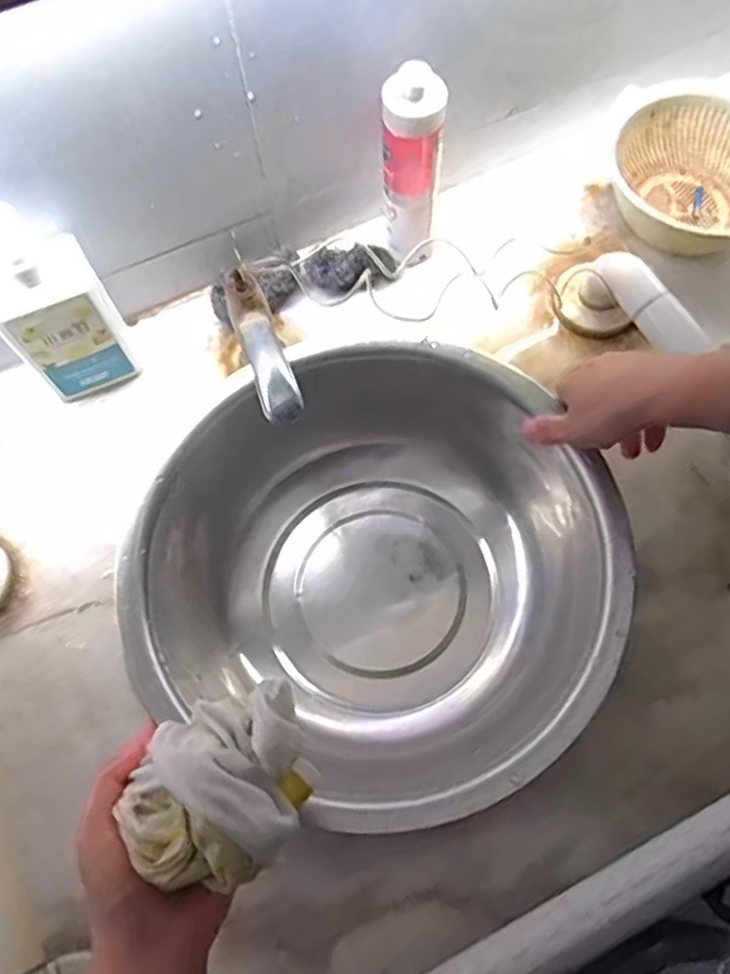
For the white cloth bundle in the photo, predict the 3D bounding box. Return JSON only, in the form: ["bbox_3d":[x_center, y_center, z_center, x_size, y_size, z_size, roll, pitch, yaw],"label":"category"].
[{"bbox_3d":[-0.078,0.152,0.344,0.094,0.055,0.083,-15,72,-6],"label":"white cloth bundle"}]

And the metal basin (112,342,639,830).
[{"bbox_3d":[0.013,0.058,0.535,0.332,0.148,0.324,0,71,0],"label":"metal basin"}]

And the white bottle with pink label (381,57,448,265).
[{"bbox_3d":[0.041,-0.262,0.577,0.050,0.177,0.038,-1,69,3],"label":"white bottle with pink label"}]

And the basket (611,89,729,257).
[{"bbox_3d":[0.310,-0.275,0.630,0.153,0.071,0.164,-1,69,3],"label":"basket"}]

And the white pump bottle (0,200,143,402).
[{"bbox_3d":[-0.246,-0.142,0.541,0.082,0.177,0.058,-26,70,-6],"label":"white pump bottle"}]

